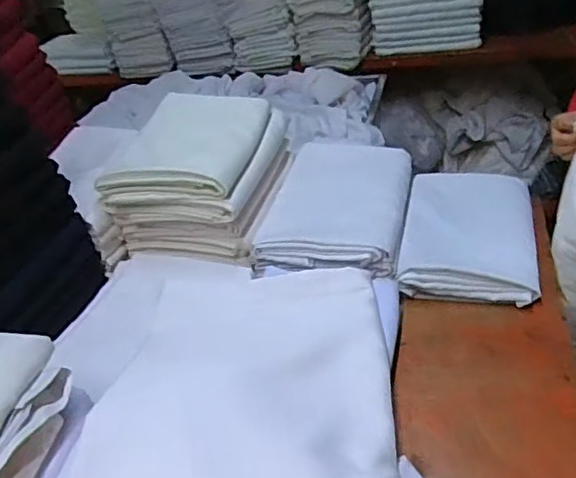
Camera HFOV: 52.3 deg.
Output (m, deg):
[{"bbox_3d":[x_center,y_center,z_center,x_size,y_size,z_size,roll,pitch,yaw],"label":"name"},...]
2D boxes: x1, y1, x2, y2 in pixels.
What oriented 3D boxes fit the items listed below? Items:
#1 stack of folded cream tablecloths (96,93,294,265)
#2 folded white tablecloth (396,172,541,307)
[{"bbox_3d":[-0.180,-0.140,1.209,0.293,0.190,0.376,1,33,14],"label":"stack of folded cream tablecloths"},{"bbox_3d":[0.346,-0.019,1.127,0.238,0.038,0.398,2,33,16],"label":"folded white tablecloth"}]

